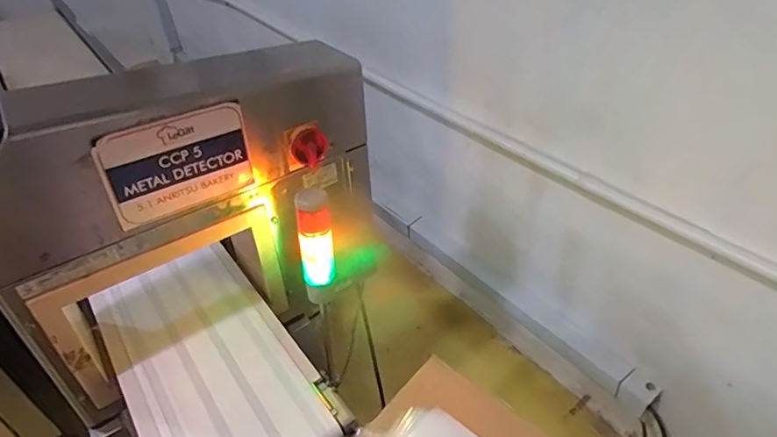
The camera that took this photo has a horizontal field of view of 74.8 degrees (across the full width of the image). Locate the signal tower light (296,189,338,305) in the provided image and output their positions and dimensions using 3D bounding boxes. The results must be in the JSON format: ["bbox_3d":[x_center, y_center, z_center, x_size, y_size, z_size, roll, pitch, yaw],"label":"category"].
[{"bbox_3d":[-0.114,0.048,0.812,0.050,0.208,0.046,-3,39,2],"label":"signal tower light"}]

